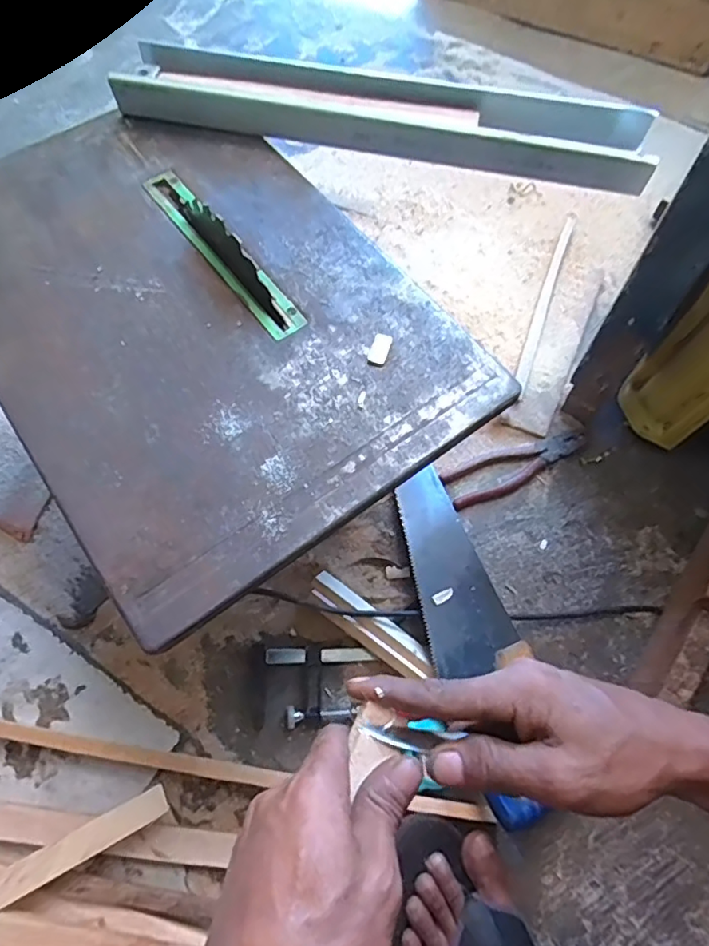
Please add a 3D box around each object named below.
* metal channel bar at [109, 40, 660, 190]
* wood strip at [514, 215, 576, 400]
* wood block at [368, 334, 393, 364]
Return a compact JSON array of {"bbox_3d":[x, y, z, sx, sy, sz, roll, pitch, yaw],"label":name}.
[{"bbox_3d":[0.025,-0.350,0.536,0.493,0.037,0.088,12,66,5],"label":"metal channel bar"},{"bbox_3d":[0.261,-0.241,0.760,0.019,0.010,0.320,18,69,10],"label":"wood strip"},{"bbox_3d":[0.020,-0.099,0.444,0.015,0.007,0.026,18,66,7],"label":"wood block"}]

